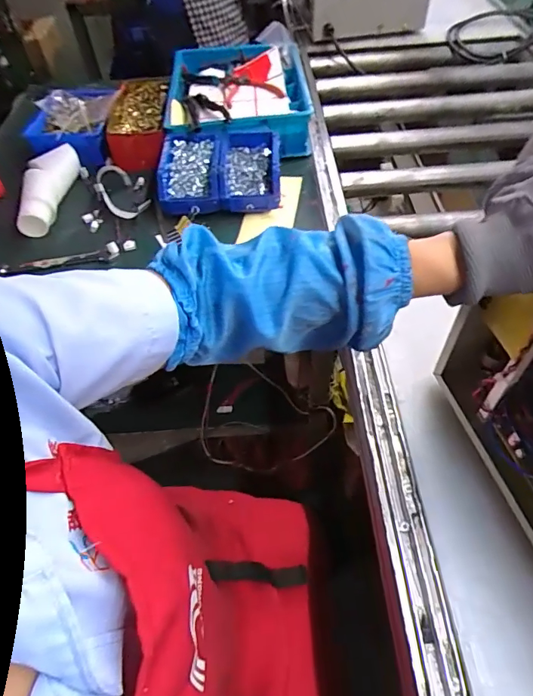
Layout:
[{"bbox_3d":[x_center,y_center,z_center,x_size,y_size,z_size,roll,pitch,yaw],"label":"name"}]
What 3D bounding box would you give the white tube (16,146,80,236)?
[{"bbox_3d":[-0.386,-0.282,0.787,0.066,0.054,0.216,-5,51,1],"label":"white tube"}]

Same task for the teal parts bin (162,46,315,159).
[{"bbox_3d":[-0.060,-0.541,0.974,0.292,0.093,0.411,-6,52,0],"label":"teal parts bin"}]

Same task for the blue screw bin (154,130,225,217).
[{"bbox_3d":[-0.130,-0.310,0.788,0.106,0.056,0.169,-4,52,1],"label":"blue screw bin"}]

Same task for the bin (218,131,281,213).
[{"bbox_3d":[-0.028,-0.311,0.790,0.103,0.063,0.169,-1,53,4],"label":"bin"}]

